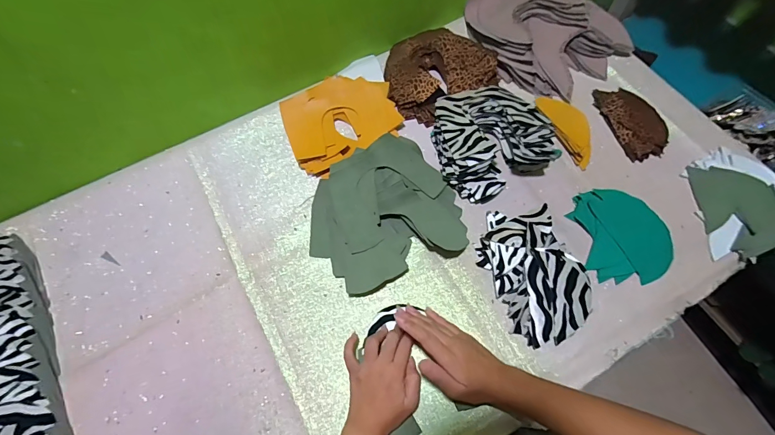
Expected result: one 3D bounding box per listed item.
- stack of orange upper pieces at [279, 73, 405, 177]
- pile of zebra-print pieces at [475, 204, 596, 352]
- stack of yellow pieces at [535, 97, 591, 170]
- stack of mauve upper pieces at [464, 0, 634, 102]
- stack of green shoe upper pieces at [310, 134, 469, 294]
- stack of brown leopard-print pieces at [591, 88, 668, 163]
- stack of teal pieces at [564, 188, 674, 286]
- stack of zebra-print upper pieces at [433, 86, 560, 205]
[{"bbox_3d":[-0.077,-0.167,0.605,0.199,0.034,0.160,-33,69,-11],"label":"stack of orange upper pieces"},{"bbox_3d":[0.201,0.068,0.488,0.121,0.037,0.192,-17,67,-5],"label":"pile of zebra-print pieces"},{"bbox_3d":[0.296,-0.149,0.579,0.064,0.029,0.131,-27,68,-9],"label":"stack of yellow pieces"},{"bbox_3d":[0.268,-0.345,0.640,0.195,0.067,0.269,-35,69,-13],"label":"stack of mauve upper pieces"},{"bbox_3d":[-0.009,-0.012,0.529,0.214,0.047,0.194,-23,68,-7],"label":"stack of green shoe upper pieces"},{"bbox_3d":[0.406,-0.163,0.587,0.080,0.015,0.141,-16,66,-5],"label":"stack of brown leopard-print pieces"},{"bbox_3d":[0.340,0.021,0.512,0.115,0.020,0.139,-13,67,-3],"label":"stack of teal pieces"},{"bbox_3d":[0.161,-0.133,0.562,0.188,0.057,0.178,-24,68,-7],"label":"stack of zebra-print upper pieces"}]

